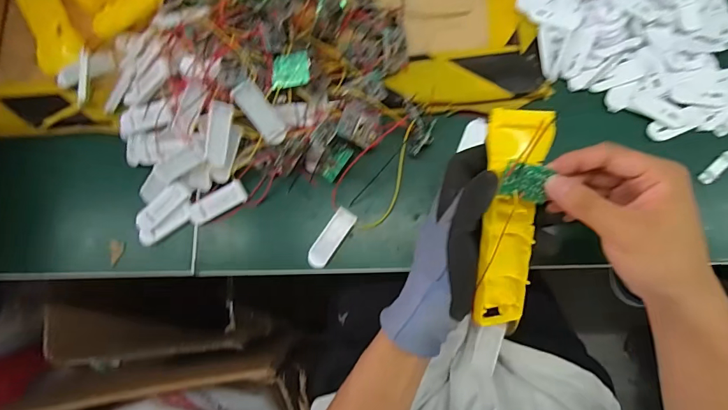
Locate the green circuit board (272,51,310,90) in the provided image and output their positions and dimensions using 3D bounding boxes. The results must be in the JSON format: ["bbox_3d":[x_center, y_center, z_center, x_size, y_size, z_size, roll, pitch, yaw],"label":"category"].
[{"bbox_3d":[-0.063,-0.116,0.353,0.034,0.004,0.029,-7,85,12],"label":"green circuit board"}]

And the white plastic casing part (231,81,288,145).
[{"bbox_3d":[-0.089,-0.078,0.355,0.022,0.008,0.058,-35,114,0],"label":"white plastic casing part"}]

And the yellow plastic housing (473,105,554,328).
[{"bbox_3d":[0.111,0.015,0.306,0.046,0.026,0.165,2,104,5],"label":"yellow plastic housing"}]

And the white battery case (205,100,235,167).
[{"bbox_3d":[-0.131,-0.063,0.366,0.020,0.009,0.057,17,109,7],"label":"white battery case"}]

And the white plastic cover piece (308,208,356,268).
[{"bbox_3d":[-0.030,0.032,0.384,0.020,0.010,0.060,32,82,11],"label":"white plastic cover piece"}]

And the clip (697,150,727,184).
[{"bbox_3d":[0.314,-0.034,0.361,0.039,0.005,0.011,-39,77,-4],"label":"clip"}]

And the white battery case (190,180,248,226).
[{"bbox_3d":[-0.143,-0.002,0.404,0.058,0.011,0.021,-28,77,-1],"label":"white battery case"}]

